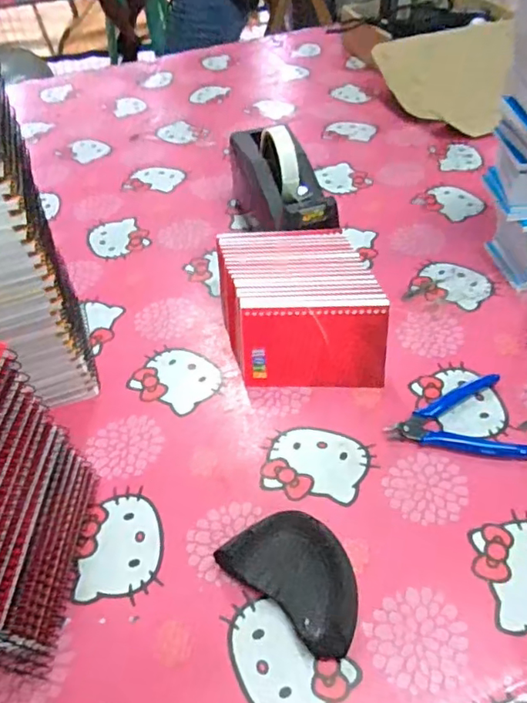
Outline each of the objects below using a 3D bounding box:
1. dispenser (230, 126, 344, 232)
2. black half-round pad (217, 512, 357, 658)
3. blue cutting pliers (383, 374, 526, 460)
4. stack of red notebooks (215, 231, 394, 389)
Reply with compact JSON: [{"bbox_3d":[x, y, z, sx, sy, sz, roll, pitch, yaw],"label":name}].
[{"bbox_3d":[0.021,-0.185,0.636,0.075,0.120,0.191,-15,49,-10],"label":"dispenser"},{"bbox_3d":[0.027,0.157,0.386,0.102,0.024,0.066,31,56,28],"label":"black half-round pad"},{"bbox_3d":[0.166,0.064,0.467,0.117,0.007,0.086,-11,48,-7],"label":"blue cutting pliers"},{"bbox_3d":[0.034,-0.044,0.533,0.145,0.077,0.160,-6,48,-2],"label":"stack of red notebooks"}]

